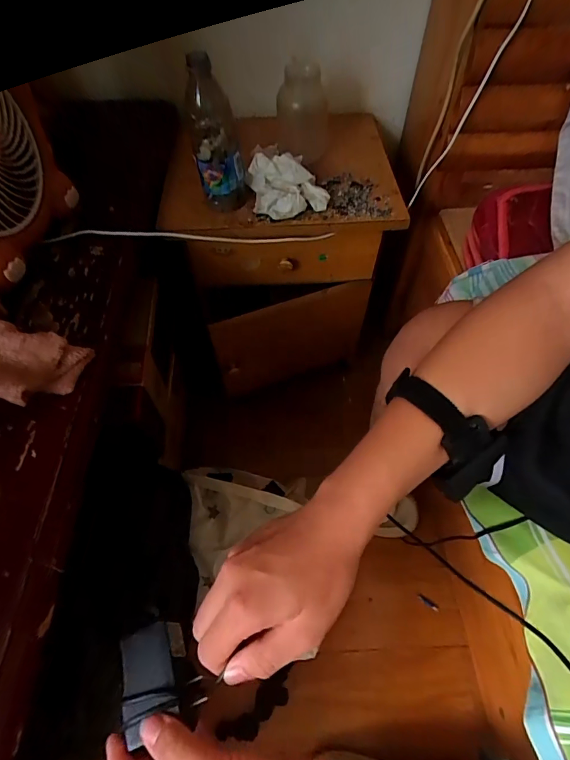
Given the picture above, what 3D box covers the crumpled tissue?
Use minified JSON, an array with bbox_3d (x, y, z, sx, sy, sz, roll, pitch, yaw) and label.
[{"bbox_3d":[0.008,-0.305,0.592,0.121,0.063,0.074,-8,58,-4],"label":"crumpled tissue"}]

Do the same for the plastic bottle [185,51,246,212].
[{"bbox_3d":[-0.096,-0.334,0.524,0.066,0.190,0.072,-5,58,-3],"label":"plastic bottle"}]

